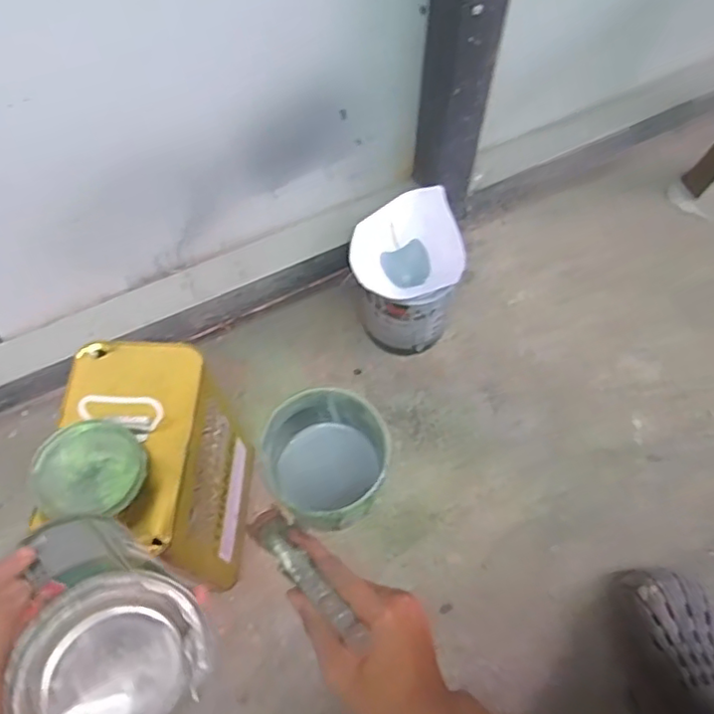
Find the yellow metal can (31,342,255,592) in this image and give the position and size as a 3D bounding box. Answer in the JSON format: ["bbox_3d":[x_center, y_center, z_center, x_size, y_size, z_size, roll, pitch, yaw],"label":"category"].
[{"bbox_3d":[-0.173,0.113,0.570,0.102,0.266,0.165,1,65,2],"label":"yellow metal can"}]

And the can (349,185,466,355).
[{"bbox_3d":[0.054,-0.086,0.710,0.115,0.178,0.115,0,65,1],"label":"can"}]

